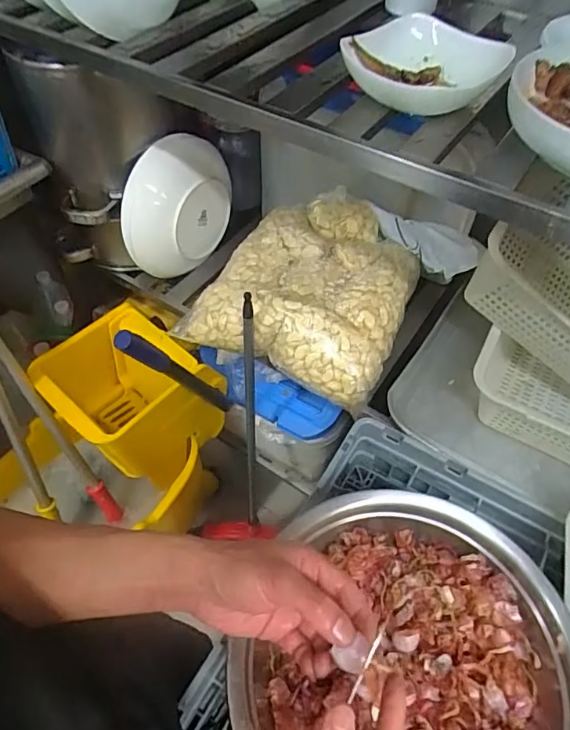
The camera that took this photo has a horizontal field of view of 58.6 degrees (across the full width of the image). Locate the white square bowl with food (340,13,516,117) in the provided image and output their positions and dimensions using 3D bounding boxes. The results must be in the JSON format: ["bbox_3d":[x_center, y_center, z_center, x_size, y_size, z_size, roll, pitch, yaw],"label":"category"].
[{"bbox_3d":[0.148,-0.333,0.554,0.170,0.050,0.156,3,52,2],"label":"white square bowl with food"}]

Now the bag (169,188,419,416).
[{"bbox_3d":[0.035,-0.137,0.867,0.338,0.124,0.309,19,55,14],"label":"bag"}]

